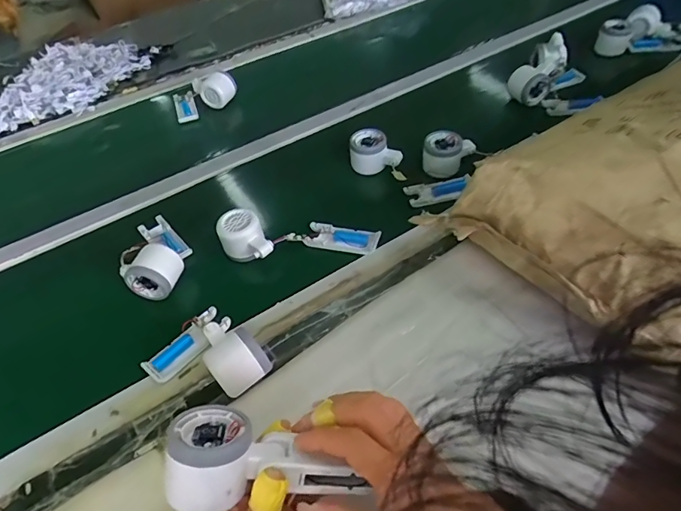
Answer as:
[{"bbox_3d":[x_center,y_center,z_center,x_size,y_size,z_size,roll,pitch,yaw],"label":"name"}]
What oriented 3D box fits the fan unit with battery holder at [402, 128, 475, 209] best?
[{"bbox_3d":[0.152,-0.131,0.673,0.081,0.055,0.124,15,53,18],"label":"fan unit with battery holder"}]

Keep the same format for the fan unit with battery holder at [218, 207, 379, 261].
[{"bbox_3d":[-0.057,-0.032,0.609,0.212,0.051,0.064,-6,49,1],"label":"fan unit with battery holder"}]

